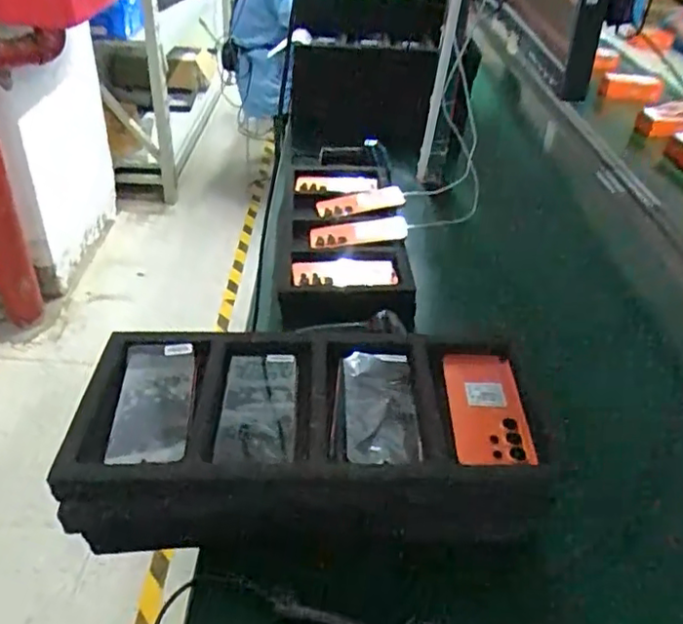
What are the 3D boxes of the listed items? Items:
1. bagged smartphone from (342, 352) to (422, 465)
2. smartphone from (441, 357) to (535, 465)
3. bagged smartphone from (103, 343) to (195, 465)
[{"bbox_3d":[0.040,0.100,0.670,0.074,0.015,0.161,2,36,-3],"label":"bagged smartphone"},{"bbox_3d":[0.151,0.099,0.670,0.079,0.009,0.171,2,36,-3],"label":"smartphone"},{"bbox_3d":[-0.198,0.092,0.661,0.076,0.014,0.169,-1,36,-7],"label":"bagged smartphone"}]

